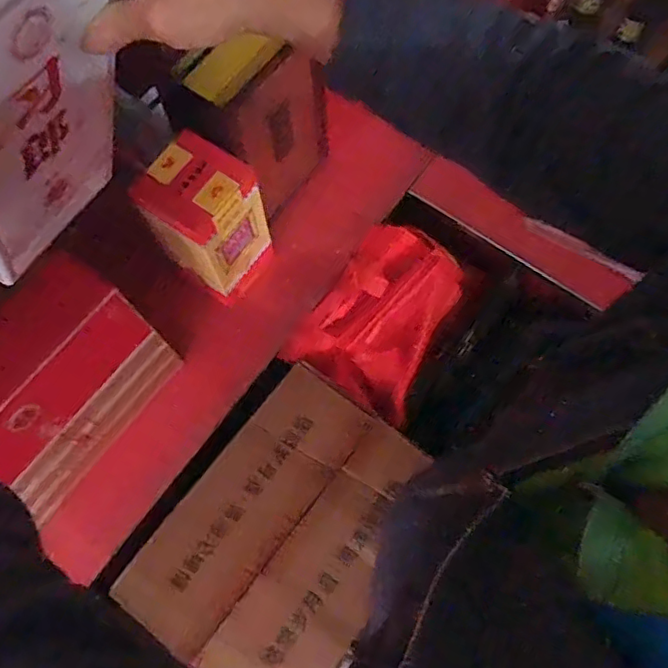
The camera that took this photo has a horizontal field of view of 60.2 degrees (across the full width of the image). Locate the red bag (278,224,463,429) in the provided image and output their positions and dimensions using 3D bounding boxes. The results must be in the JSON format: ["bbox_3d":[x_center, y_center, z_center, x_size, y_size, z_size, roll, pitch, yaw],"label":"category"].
[{"bbox_3d":[0.071,-0.029,0.921,0.203,0.117,0.264,30,74,9],"label":"red bag"}]

